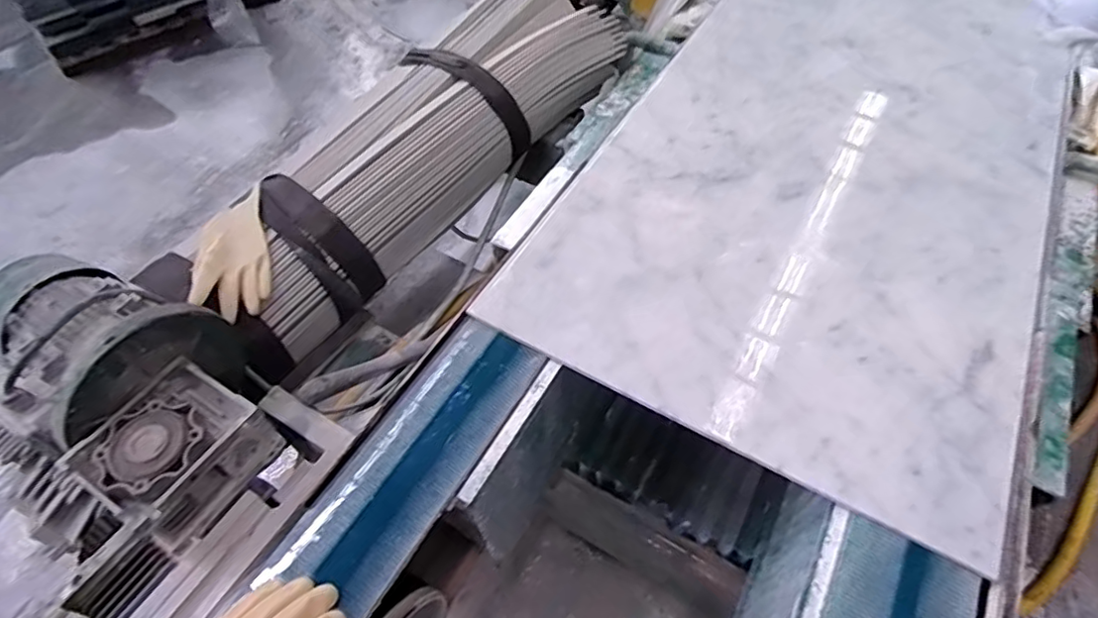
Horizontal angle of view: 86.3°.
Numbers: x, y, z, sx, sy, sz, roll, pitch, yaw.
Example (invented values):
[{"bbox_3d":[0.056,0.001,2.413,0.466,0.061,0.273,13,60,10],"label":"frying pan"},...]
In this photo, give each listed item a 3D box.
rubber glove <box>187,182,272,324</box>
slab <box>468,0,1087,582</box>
[{"bbox_3d":[-0.461,-0.083,0.855,0.102,0.039,0.219,-13,56,-9],"label":"rubber glove"},{"bbox_3d":[0.590,-0.478,1.019,0.586,0.018,1.687,25,60,20],"label":"slab"}]

